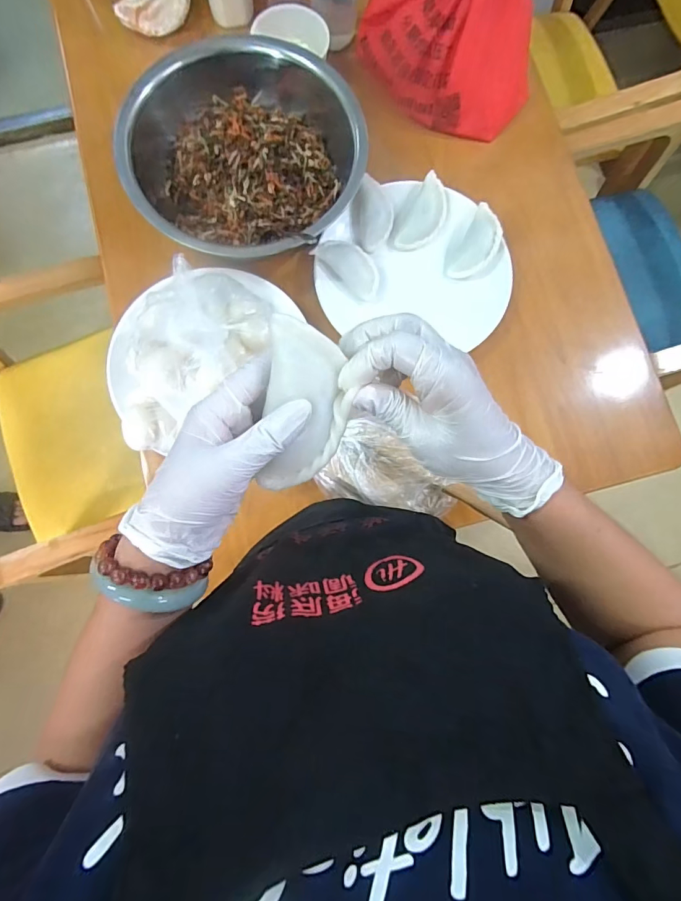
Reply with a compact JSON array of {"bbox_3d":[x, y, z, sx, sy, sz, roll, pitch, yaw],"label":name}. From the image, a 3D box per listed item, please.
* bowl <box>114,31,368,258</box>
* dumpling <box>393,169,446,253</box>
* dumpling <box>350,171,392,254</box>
[{"bbox_3d":[-0.134,-0.422,0.639,0.324,0.115,0.316,0,80,-1],"label":"bowl"},{"bbox_3d":[0.131,-0.361,0.686,0.052,0.026,0.118,30,94,4],"label":"dumpling"},{"bbox_3d":[0.048,-0.354,0.675,0.064,0.044,0.096,5,80,0],"label":"dumpling"}]

